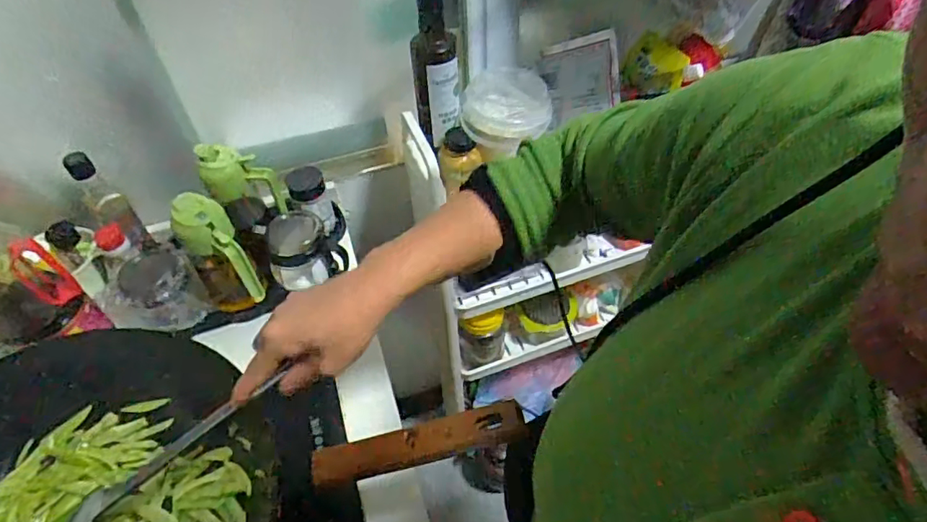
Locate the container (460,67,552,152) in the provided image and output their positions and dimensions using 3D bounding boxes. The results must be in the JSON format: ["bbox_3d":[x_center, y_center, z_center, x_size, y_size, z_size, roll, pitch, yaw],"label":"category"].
[{"bbox_3d":[0.057,-0.206,0.737,0.122,0.050,0.121,-6,50,-2],"label":"container"}]

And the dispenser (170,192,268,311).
[{"bbox_3d":[-0.297,-0.010,0.695,0.081,0.156,0.068,2,50,5],"label":"dispenser"}]

